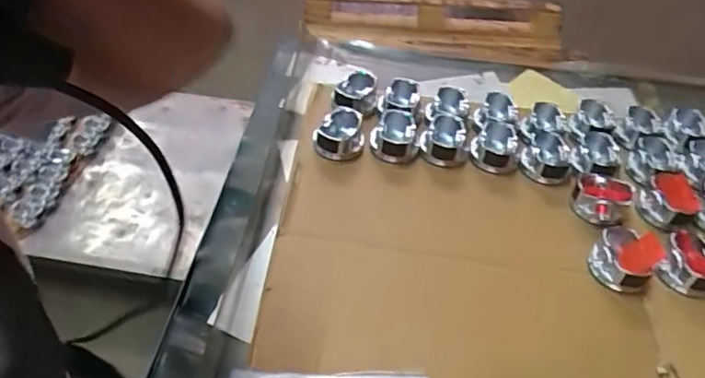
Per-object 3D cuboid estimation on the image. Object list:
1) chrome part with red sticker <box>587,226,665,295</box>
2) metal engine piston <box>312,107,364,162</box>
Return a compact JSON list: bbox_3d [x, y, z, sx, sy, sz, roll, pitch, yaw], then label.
[{"bbox_3d":[0.327,0.083,0.655,0.069,0.049,0.068,4,44,-4],"label":"chrome part with red sticker"},{"bbox_3d":[-0.019,-0.075,0.780,0.068,0.043,0.076,5,44,-2],"label":"metal engine piston"}]

